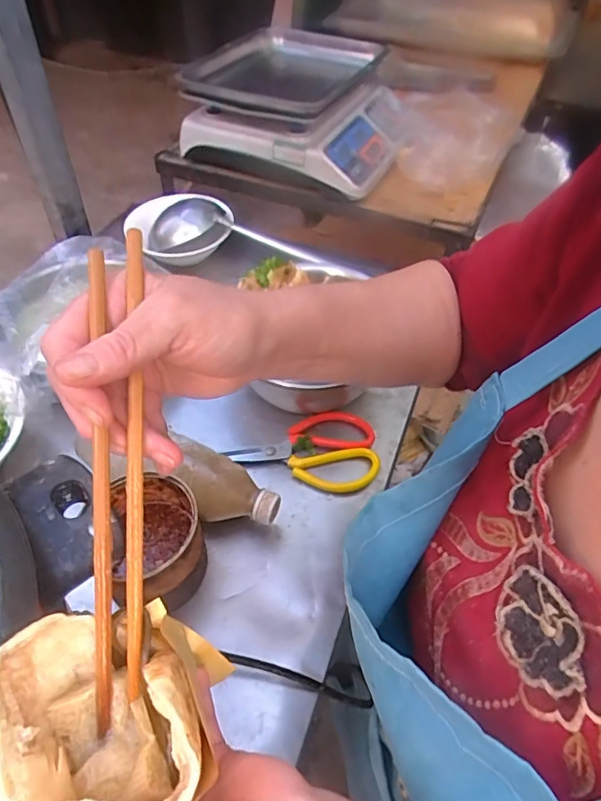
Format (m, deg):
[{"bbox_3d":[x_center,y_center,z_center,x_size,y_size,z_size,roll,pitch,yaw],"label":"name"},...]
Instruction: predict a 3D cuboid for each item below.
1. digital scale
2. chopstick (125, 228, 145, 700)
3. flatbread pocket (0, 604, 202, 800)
[{"bbox_3d":[0.003,-0.526,0.906,0.350,0.107,0.404,11,50,5],"label":"digital scale"},{"bbox_3d":[-0.075,0.027,0.234,0.008,0.009,0.207,0,90,-4],"label":"chopstick"},{"bbox_3d":[-0.081,0.127,0.210,0.075,0.053,0.094,-18,53,-19],"label":"flatbread pocket"}]

